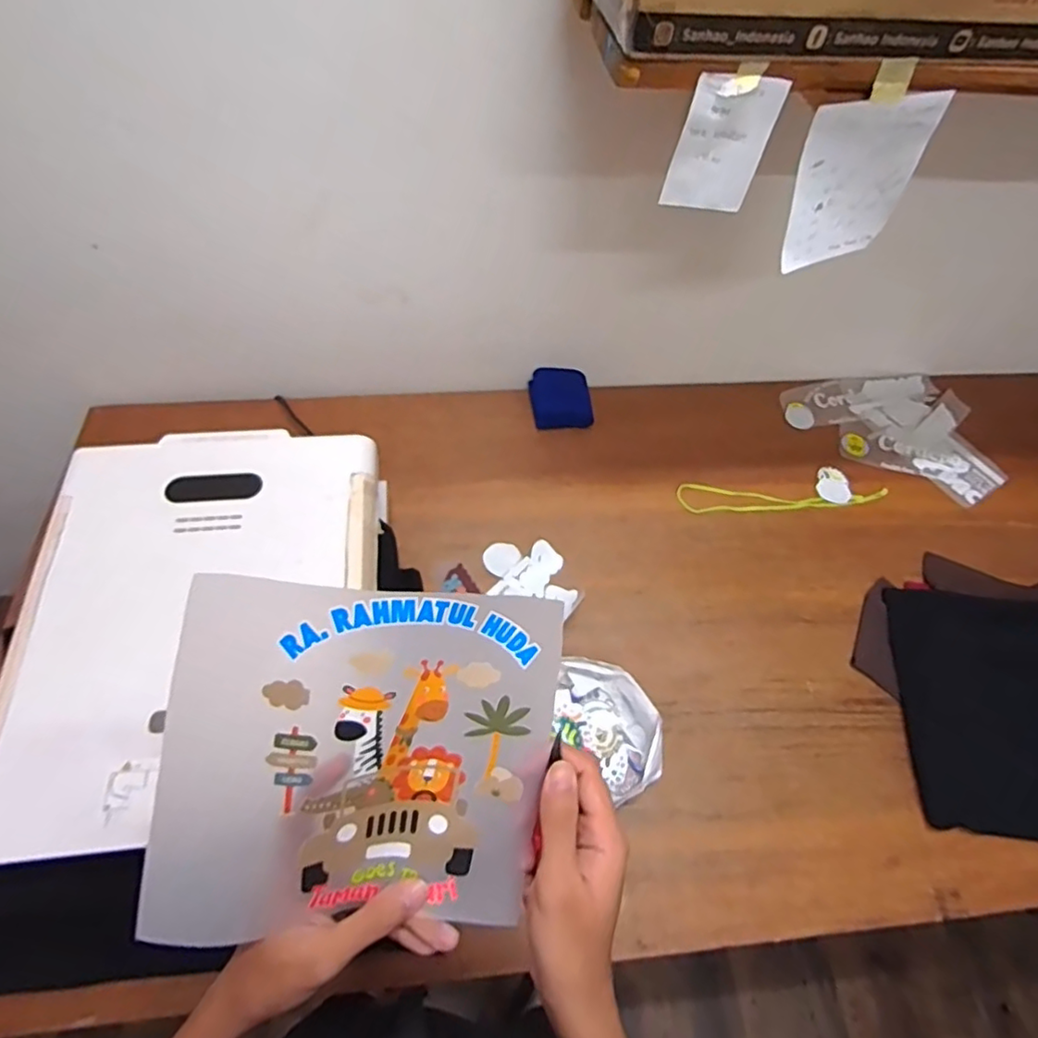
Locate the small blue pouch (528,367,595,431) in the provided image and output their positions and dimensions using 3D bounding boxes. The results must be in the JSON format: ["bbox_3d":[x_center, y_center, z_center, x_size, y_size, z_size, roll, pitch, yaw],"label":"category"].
[{"bbox_3d":[0.078,-0.226,1.145,0.113,0.039,0.118,-4,59,-6],"label":"small blue pouch"}]

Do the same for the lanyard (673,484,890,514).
[{"bbox_3d":[0.467,-0.035,1.067,0.379,0.009,0.060,1,59,-3],"label":"lanyard"}]

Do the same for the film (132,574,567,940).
[{"bbox_3d":[-0.084,0.131,0.335,0.203,0.032,0.188,5,97,-11],"label":"film"}]

